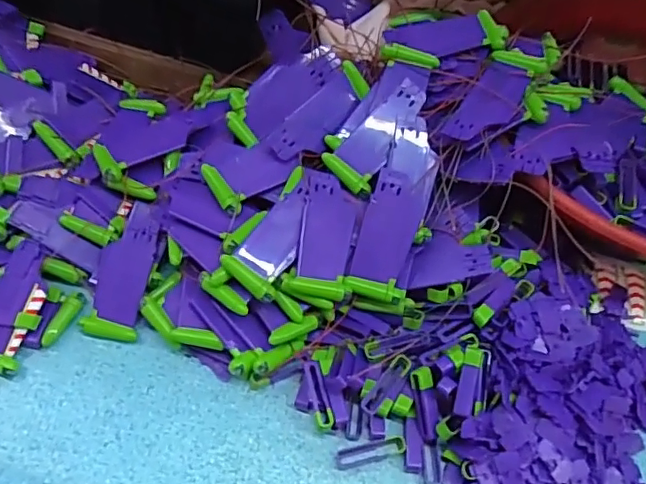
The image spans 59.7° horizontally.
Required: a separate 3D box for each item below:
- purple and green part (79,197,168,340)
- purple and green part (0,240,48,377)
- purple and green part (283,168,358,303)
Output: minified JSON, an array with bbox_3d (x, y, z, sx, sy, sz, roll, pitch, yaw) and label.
[{"bbox_3d":[-0.145,0.020,0.413,0.040,0.012,0.101,14,80,4],"label":"purple and green part"},{"bbox_3d":[-0.219,0.044,0.395,0.041,0.009,0.090,14,79,4],"label":"purple and green part"},{"bbox_3d":[0.000,-0.007,0.391,0.043,0.009,0.091,6,74,-1],"label":"purple and green part"}]

